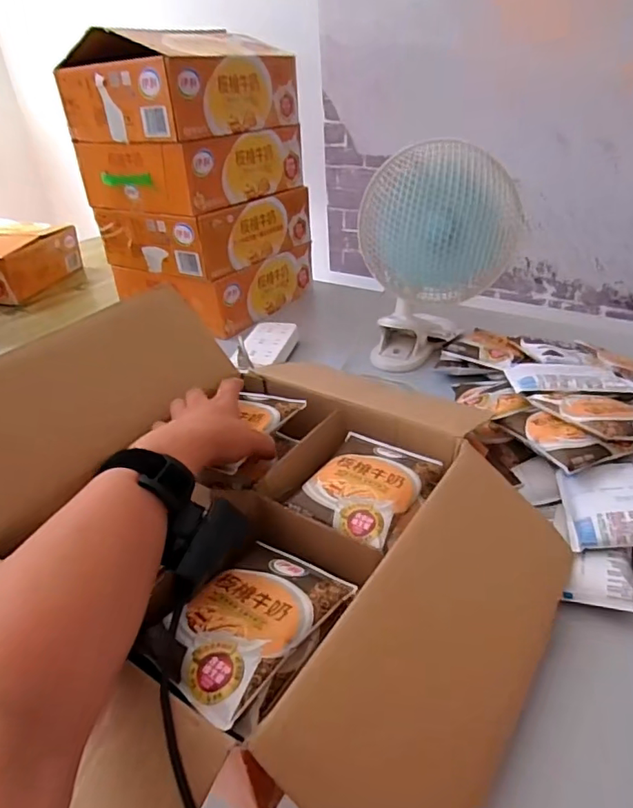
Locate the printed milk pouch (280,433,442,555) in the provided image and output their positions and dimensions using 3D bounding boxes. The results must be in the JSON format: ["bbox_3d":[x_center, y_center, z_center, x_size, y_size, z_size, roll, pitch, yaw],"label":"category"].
[{"bbox_3d":[0.045,0.070,0.480,0.097,0.014,0.127,16,38,29],"label":"printed milk pouch"}]

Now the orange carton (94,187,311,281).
[{"bbox_3d":[-0.201,-0.342,1.051,0.254,0.123,0.327,21,40,34],"label":"orange carton"}]

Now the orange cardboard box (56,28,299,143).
[{"bbox_3d":[-0.228,-0.541,0.911,0.255,0.139,0.308,17,38,30],"label":"orange cardboard box"}]

